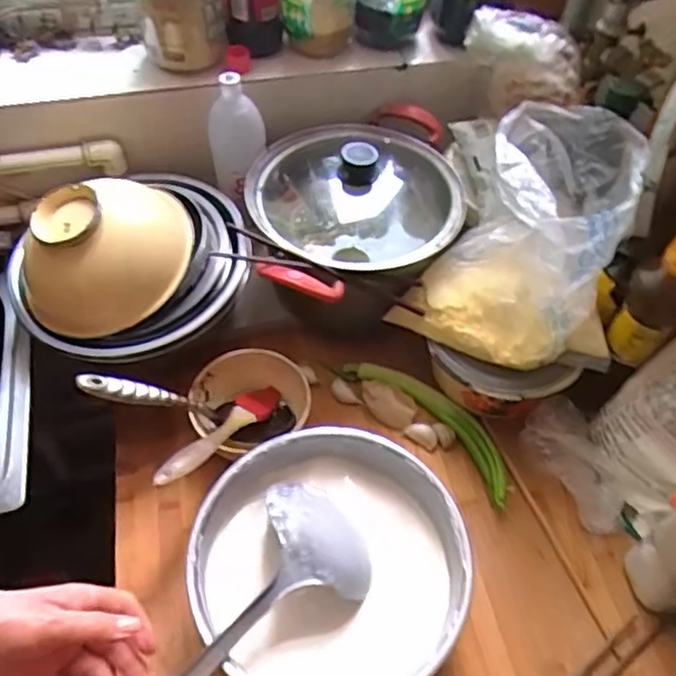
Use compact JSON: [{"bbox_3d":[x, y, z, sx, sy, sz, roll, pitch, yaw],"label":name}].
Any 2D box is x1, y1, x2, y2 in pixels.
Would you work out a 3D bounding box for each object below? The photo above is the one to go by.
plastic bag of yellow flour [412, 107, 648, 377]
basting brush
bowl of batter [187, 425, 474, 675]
[{"bbox_3d":[0.186,-0.106,0.614,0.144,0.163,0.200,24,56,13],"label":"plastic bag of yellow flour"},{"bbox_3d":[-0.111,0.091,0.618,0.032,0.019,0.191,26,26,15],"label":"basting brush"},{"bbox_3d":[-0.007,0.195,0.550,0.215,0.080,0.218,2,54,-2],"label":"bowl of batter"}]

